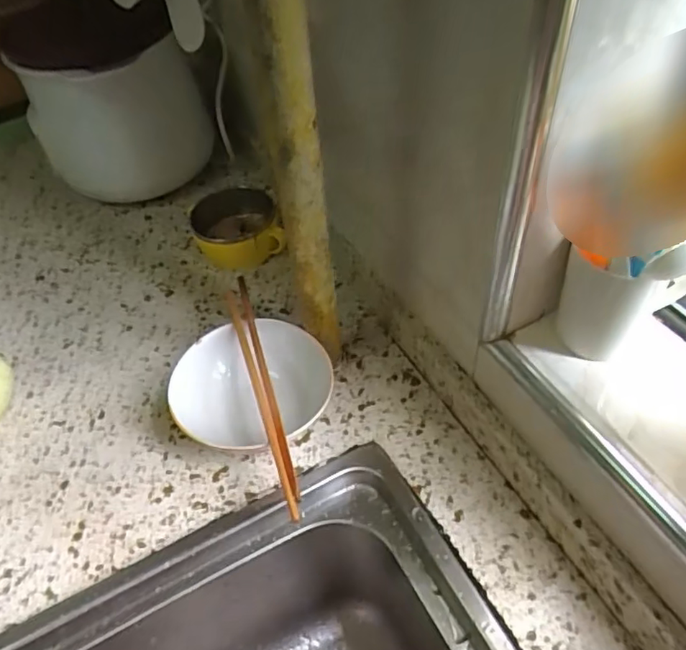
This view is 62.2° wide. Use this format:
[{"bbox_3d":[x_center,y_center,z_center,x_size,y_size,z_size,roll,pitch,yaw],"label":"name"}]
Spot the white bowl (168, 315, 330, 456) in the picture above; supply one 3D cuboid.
[{"bbox_3d":[-0.082,0.061,0.502,0.113,0.062,0.129,17,53,19],"label":"white bowl"}]

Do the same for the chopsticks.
[{"bbox_3d":[-0.068,0.049,0.471,0.019,0.013,0.240,-16,50,-8],"label":"chopsticks"}]

